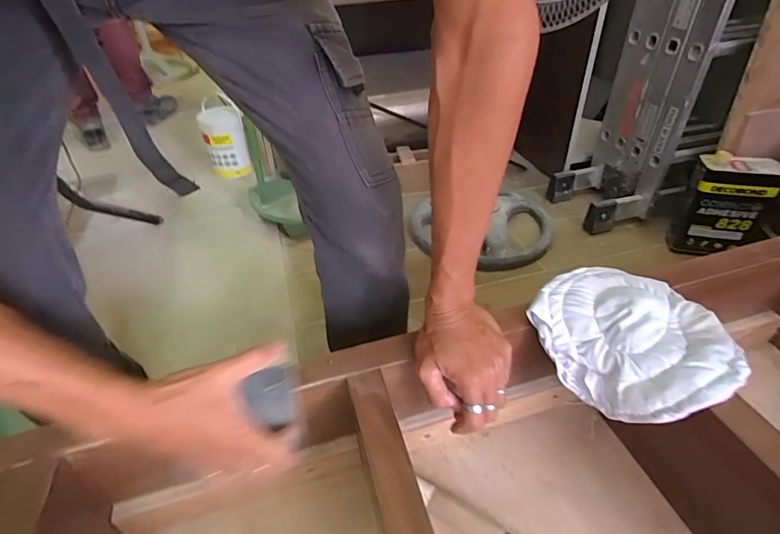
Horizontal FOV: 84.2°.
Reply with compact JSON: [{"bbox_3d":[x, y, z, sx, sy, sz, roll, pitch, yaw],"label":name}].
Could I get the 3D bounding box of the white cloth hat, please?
[{"bbox_3d":[0.255,0.077,0.461,0.190,0.063,0.152,29,48,34],"label":"white cloth hat"}]

